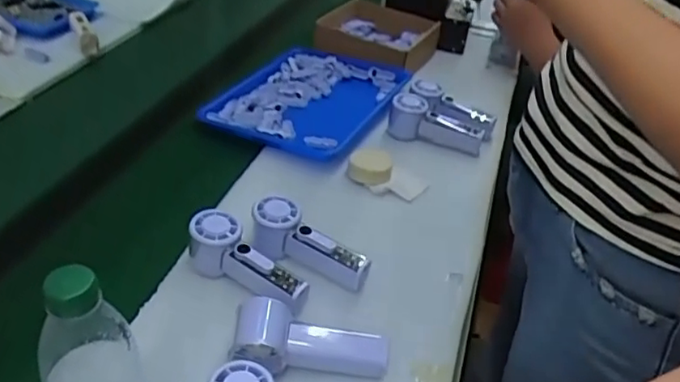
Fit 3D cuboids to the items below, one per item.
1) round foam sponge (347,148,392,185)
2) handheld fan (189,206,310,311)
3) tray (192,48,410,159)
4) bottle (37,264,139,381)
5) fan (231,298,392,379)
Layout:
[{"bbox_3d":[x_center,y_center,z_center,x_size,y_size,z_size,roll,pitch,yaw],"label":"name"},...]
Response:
[{"bbox_3d":[0.043,-0.036,0.886,0.061,0.026,0.057,5,35,-3],"label":"round foam sponge"},{"bbox_3d":[-0.100,0.080,0.677,0.149,0.060,0.043,25,39,23],"label":"handheld fan"},{"bbox_3d":[-0.050,-0.166,1.037,0.256,0.033,0.322,19,37,16],"label":"tray"},{"bbox_3d":[-0.177,0.138,0.445,0.058,0.221,0.067,-11,39,-25],"label":"bottle"},{"bbox_3d":[-0.030,0.147,0.606,0.152,0.048,0.061,4,35,-4],"label":"fan"}]

